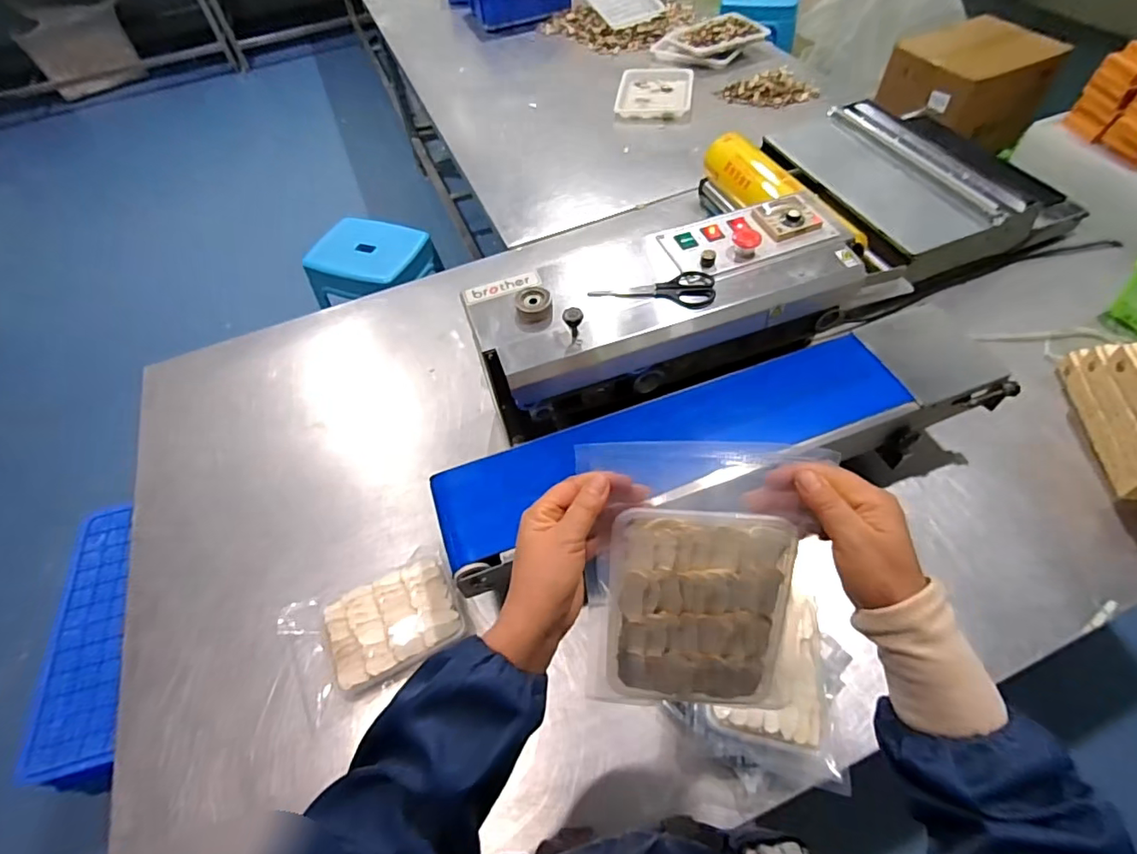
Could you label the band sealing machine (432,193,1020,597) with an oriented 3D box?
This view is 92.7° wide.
[{"bbox_3d":[0.177,-0.063,0.783,0.764,0.259,0.358,-17,57,-6],"label":"band sealing machine"}]

